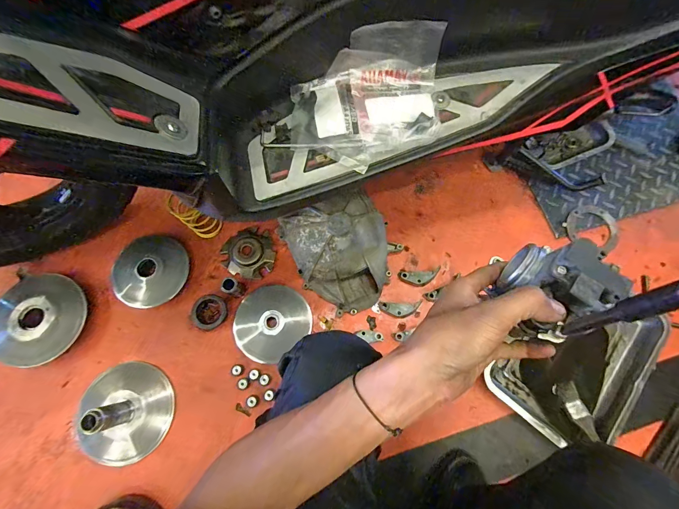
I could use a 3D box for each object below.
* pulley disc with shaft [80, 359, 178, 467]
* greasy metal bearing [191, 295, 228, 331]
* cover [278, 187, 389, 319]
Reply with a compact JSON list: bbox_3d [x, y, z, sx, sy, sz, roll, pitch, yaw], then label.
[{"bbox_3d":[-0.424,0.301,0.583,0.176,0.104,0.182,0,74,0],"label":"pulley disc with shaft"},{"bbox_3d":[-0.262,0.115,0.627,0.066,0.018,0.070,0,74,0],"label":"greasy metal bearing"},{"bbox_3d":[-0.002,-0.004,0.645,0.214,0.091,0.239,-13,74,-3],"label":"cover"}]

